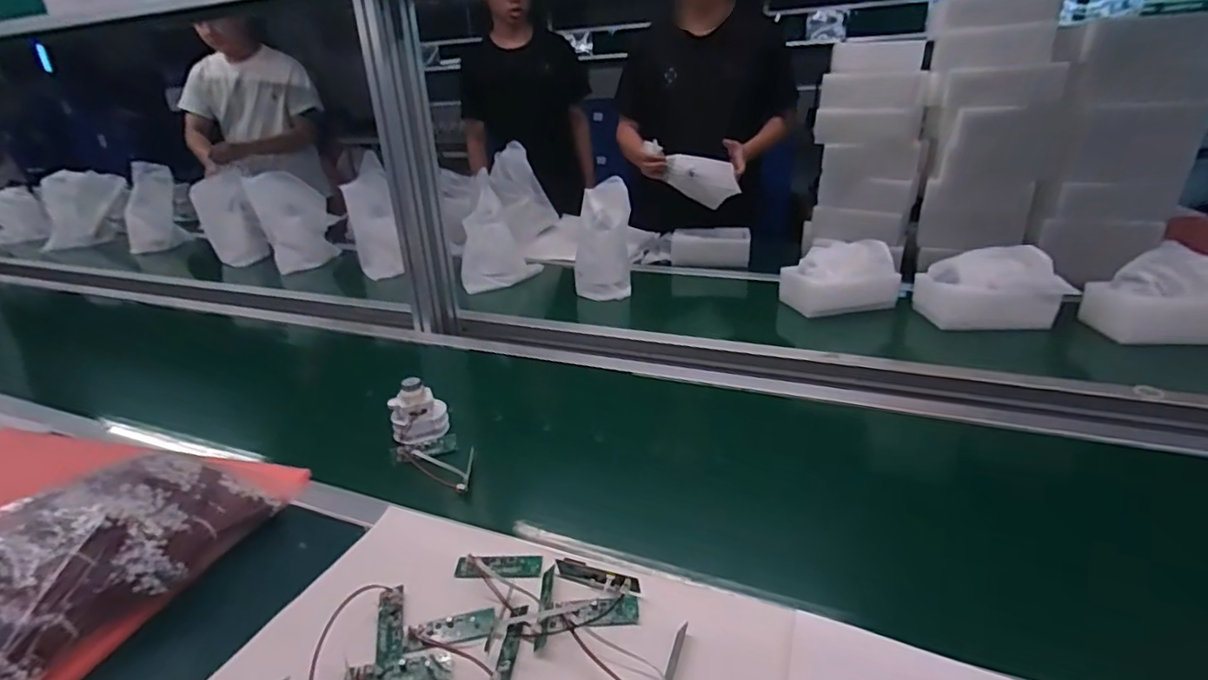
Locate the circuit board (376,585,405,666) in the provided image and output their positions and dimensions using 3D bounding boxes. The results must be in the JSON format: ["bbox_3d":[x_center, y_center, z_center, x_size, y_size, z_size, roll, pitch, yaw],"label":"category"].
[{"bbox_3d":[-0.182,0.241,0.483,0.020,0.009,0.071,-9,24,-14],"label":"circuit board"}]

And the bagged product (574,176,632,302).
[{"bbox_3d":[-0.002,-0.250,1.314,0.128,0.314,0.106,2,-9,10],"label":"bagged product"}]

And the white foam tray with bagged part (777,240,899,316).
[{"bbox_3d":[0.480,-0.134,1.188,0.211,0.122,0.148,-5,24,-7],"label":"white foam tray with bagged part"}]

